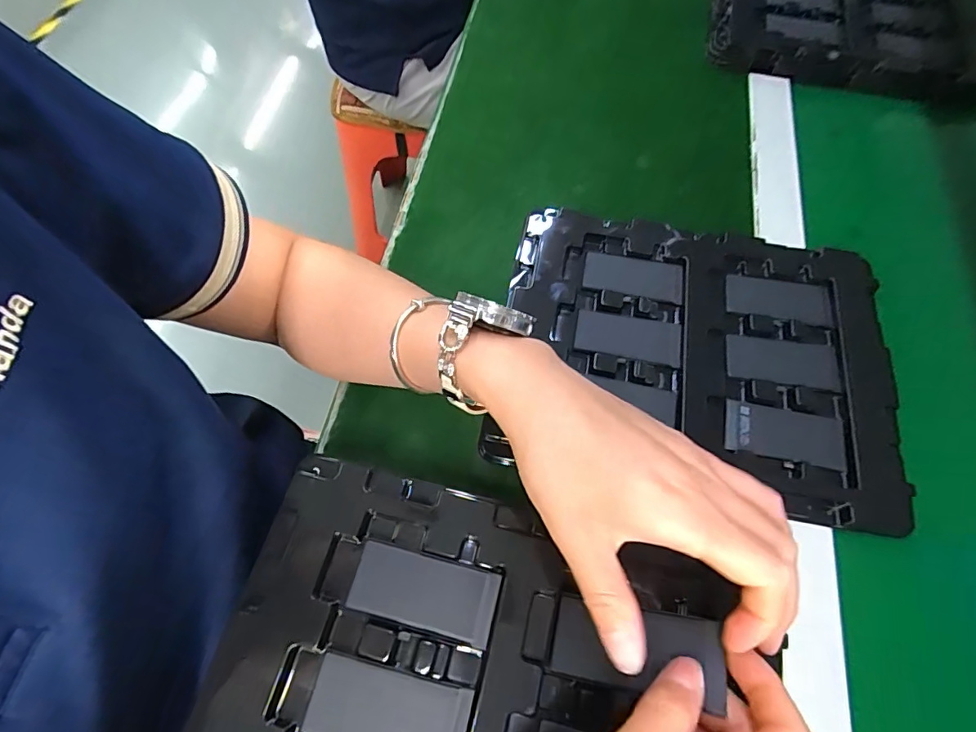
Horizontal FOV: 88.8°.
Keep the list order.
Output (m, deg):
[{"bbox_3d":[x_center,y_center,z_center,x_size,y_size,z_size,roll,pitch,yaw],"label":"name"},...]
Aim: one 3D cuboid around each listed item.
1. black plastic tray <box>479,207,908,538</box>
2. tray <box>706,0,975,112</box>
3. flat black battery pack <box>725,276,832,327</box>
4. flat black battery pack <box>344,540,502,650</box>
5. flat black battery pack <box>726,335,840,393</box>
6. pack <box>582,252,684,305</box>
[{"bbox_3d":[0.148,-0.014,0.364,0.269,0.016,0.211,10,65,6],"label":"black plastic tray"},{"bbox_3d":[0.378,-0.381,0.533,0.264,0.031,0.229,12,65,7],"label":"tray"},{"bbox_3d":[0.222,-0.052,0.383,0.076,0.004,0.034,10,65,6],"label":"flat black battery pack"},{"bbox_3d":[-0.034,0.121,0.266,0.075,0.006,0.035,12,65,7],"label":"flat black battery pack"},{"bbox_3d":[0.214,-0.003,0.361,0.077,0.004,0.036,9,65,6],"label":"flat black battery pack"},{"bbox_3d":[0.115,-0.071,0.393,0.076,0.004,0.035,10,65,6],"label":"pack"}]

